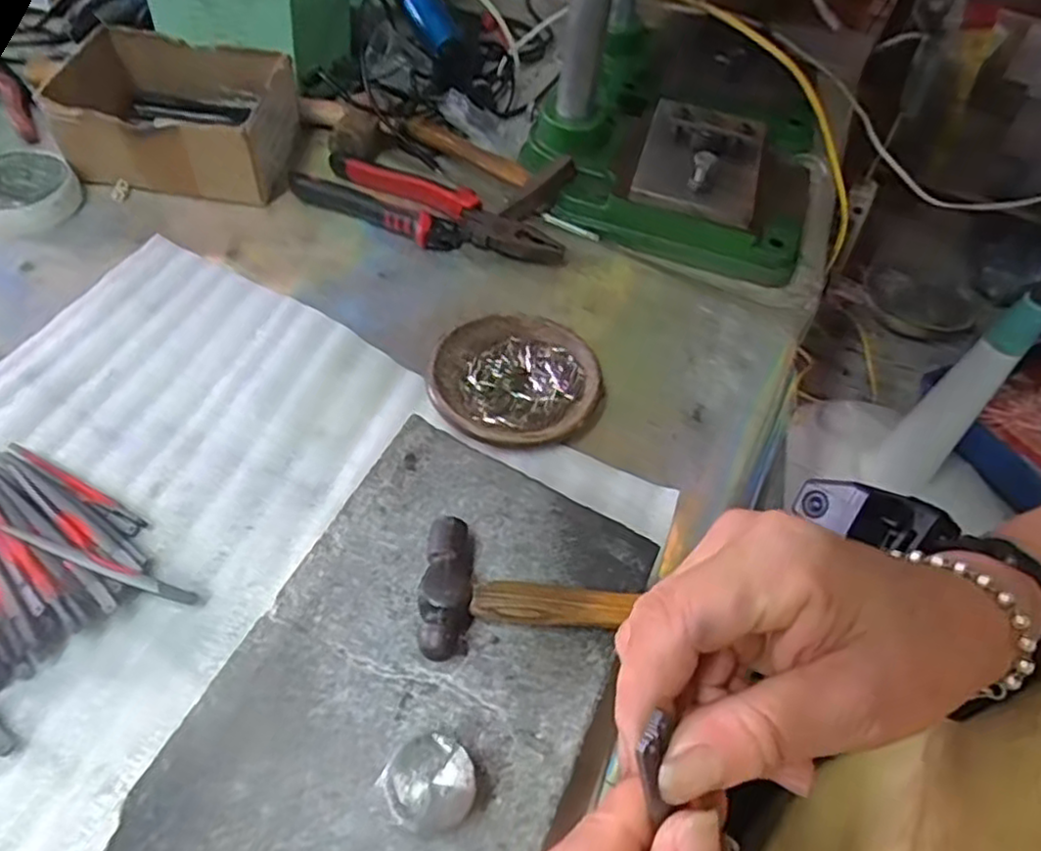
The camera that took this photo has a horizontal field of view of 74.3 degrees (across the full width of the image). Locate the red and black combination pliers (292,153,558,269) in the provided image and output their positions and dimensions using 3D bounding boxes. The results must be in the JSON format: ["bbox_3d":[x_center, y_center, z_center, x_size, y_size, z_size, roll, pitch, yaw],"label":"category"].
[{"bbox_3d":[-0.072,-0.171,0.554,0.220,0.024,0.055,20,55,9],"label":"red and black combination pliers"}]

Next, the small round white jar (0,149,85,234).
[{"bbox_3d":[-0.381,-0.179,0.526,0.076,0.025,0.085,-31,63,-25],"label":"small round white jar"}]

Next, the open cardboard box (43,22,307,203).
[{"bbox_3d":[-0.278,-0.257,0.567,0.165,0.065,0.126,7,54,-1],"label":"open cardboard box"}]

